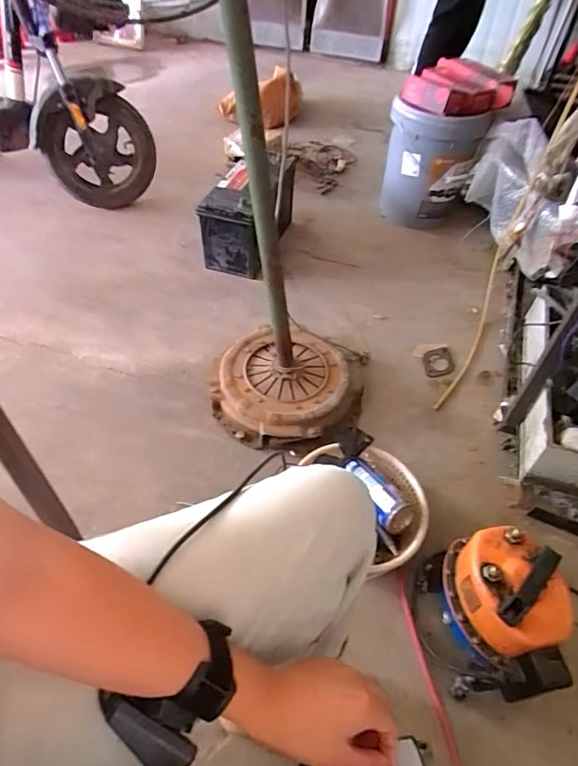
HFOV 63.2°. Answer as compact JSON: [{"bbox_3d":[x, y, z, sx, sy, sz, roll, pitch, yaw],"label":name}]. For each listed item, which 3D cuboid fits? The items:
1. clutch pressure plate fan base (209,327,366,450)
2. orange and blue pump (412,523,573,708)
[{"bbox_3d":[-0.009,0.010,1.096,0.348,0.078,0.315,18,51,11],"label":"clutch pressure plate fan base"},{"bbox_3d":[0.299,0.341,0.714,0.158,0.249,0.203,11,50,6],"label":"orange and blue pump"}]

